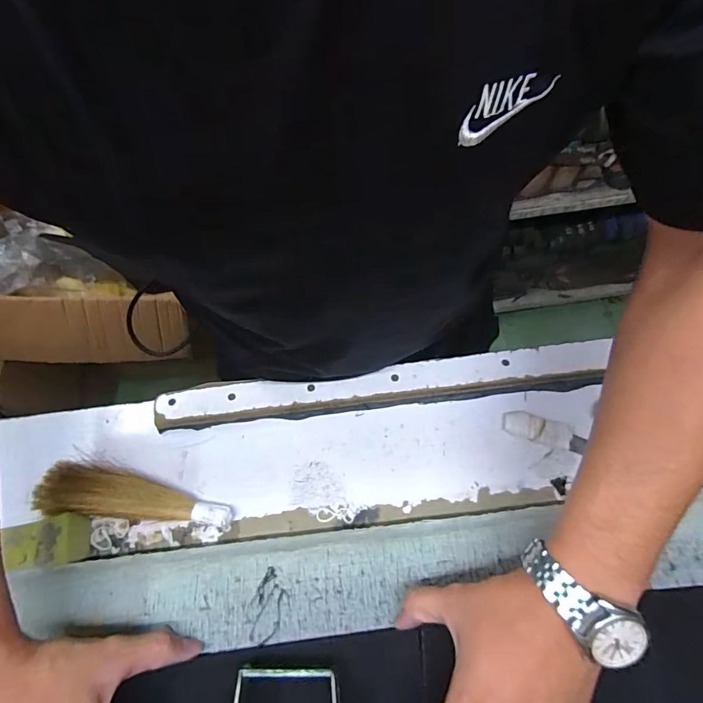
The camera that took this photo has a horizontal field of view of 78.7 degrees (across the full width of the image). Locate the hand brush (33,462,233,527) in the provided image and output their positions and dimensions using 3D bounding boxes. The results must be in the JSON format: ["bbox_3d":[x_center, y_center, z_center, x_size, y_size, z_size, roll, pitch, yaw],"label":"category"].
[{"bbox_3d":[-0.213,0.137,0.416,0.191,0.038,0.050,4,61,6],"label":"hand brush"}]

